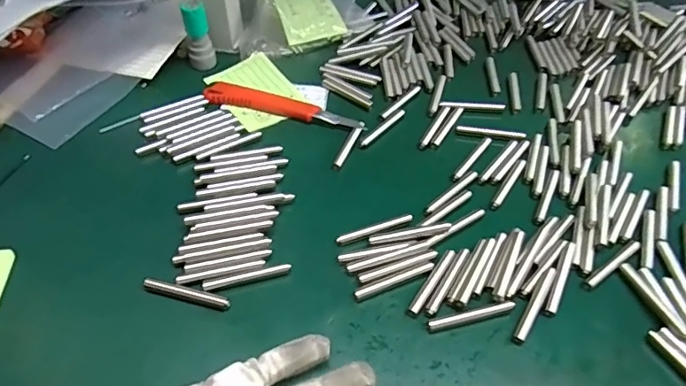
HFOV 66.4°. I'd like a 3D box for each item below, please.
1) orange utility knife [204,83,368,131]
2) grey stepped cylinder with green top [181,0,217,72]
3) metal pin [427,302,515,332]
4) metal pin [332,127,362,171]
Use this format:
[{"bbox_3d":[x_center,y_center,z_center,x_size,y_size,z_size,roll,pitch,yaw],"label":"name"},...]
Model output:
[{"bbox_3d":[-0.053,-0.078,0.468,0.146,0.008,0.023,13,48,10],"label":"orange utility knife"},{"bbox_3d":[-0.137,-0.152,0.494,0.024,0.065,0.018,-15,49,-15],"label":"grey stepped cylinder with green top"},{"bbox_3d":[0.081,0.076,0.331,0.057,0.005,0.007,-10,48,-11],"label":"metal pin"},{"bbox_3d":[0.005,-0.041,0.438,0.008,0.004,0.061,17,49,14],"label":"metal pin"}]

